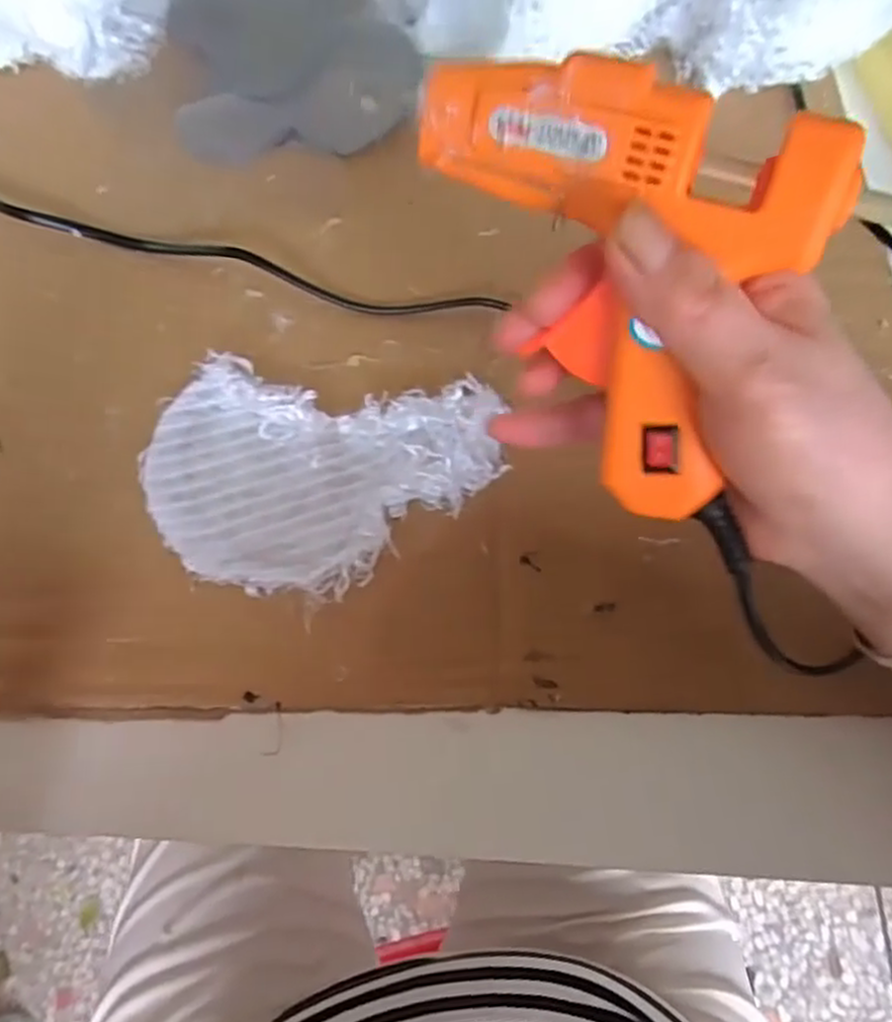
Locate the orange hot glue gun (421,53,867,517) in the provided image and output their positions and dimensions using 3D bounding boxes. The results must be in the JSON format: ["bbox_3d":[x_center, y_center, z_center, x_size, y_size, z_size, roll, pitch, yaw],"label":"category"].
[{"bbox_3d":[0.042,-0.068,0.218,0.112,0.106,0.032,26,30,7],"label":"orange hot glue gun"}]

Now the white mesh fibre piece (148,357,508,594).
[{"bbox_3d":[-0.049,-0.012,0.297,0.134,0.014,0.089,4,68,0],"label":"white mesh fibre piece"}]

